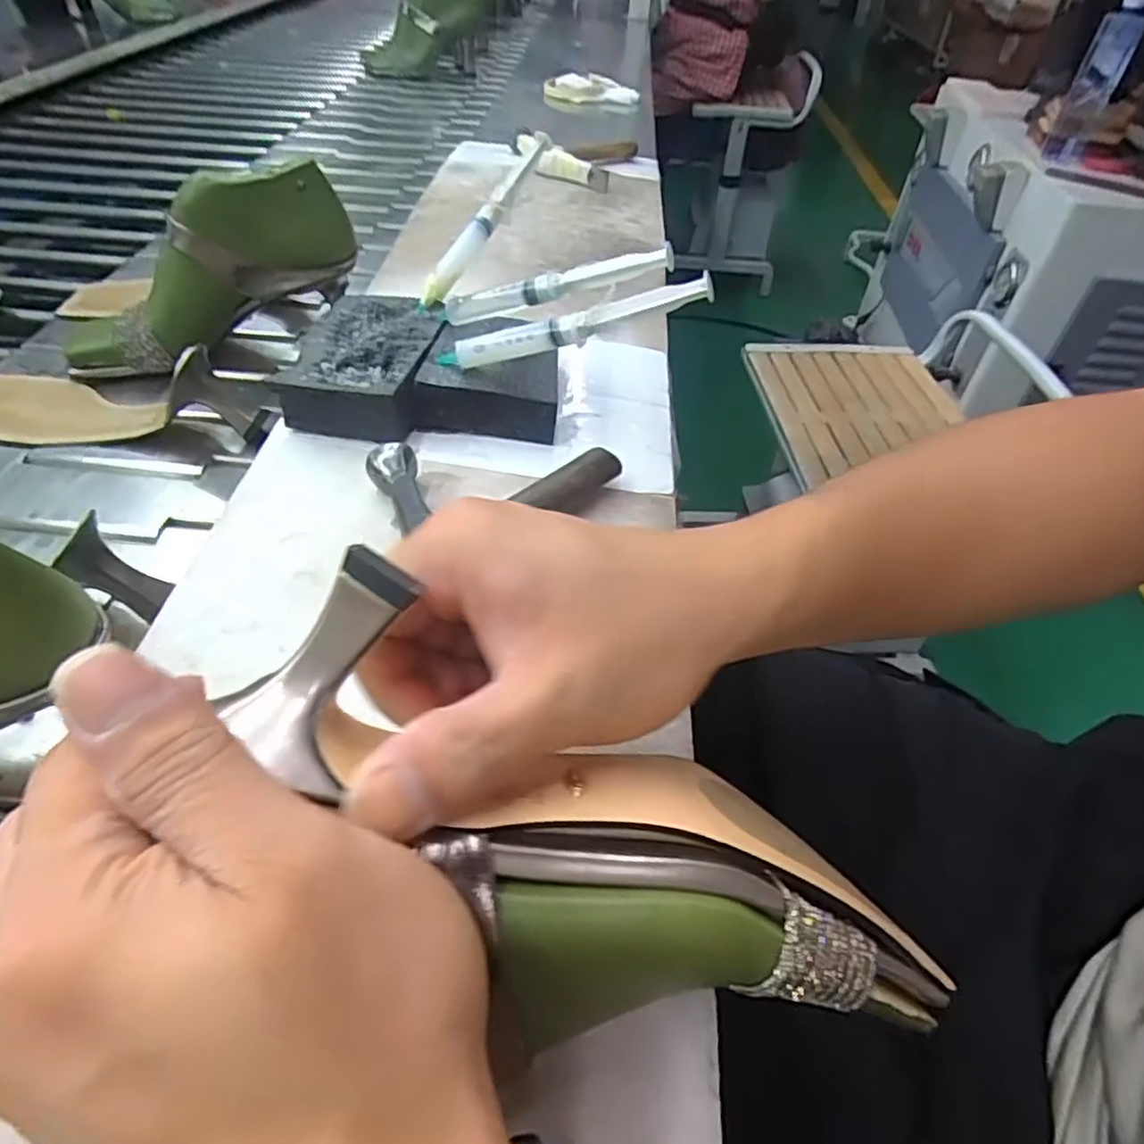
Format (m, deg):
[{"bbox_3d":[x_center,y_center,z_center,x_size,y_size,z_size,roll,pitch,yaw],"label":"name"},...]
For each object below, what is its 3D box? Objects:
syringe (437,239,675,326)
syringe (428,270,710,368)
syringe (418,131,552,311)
[{"bbox_3d":[-0.015,-0.178,0.427,0.159,0.017,0.010,-3,42,25],"label":"syringe"},{"bbox_3d":[-0.004,-0.139,0.391,0.170,0.017,0.012,-7,42,24],"label":"syringe"},{"bbox_3d":[-0.059,-0.252,0.494,0.022,0.019,0.171,25,74,19],"label":"syringe"}]

